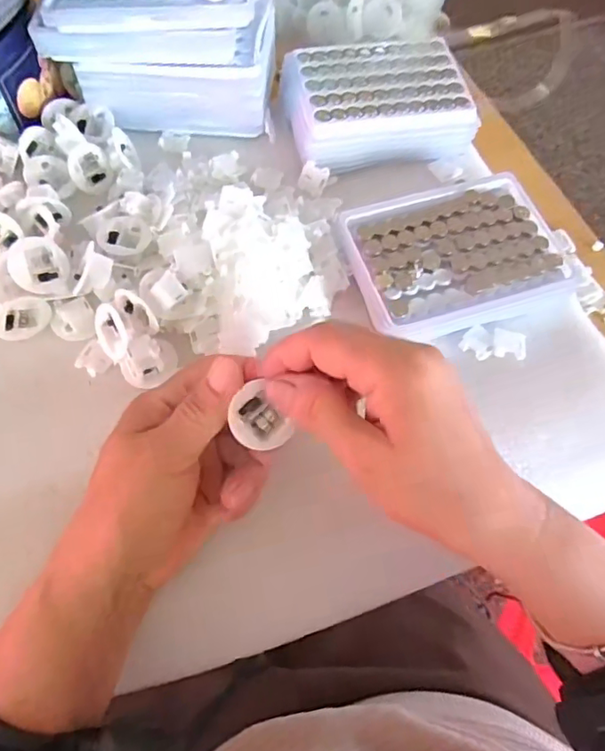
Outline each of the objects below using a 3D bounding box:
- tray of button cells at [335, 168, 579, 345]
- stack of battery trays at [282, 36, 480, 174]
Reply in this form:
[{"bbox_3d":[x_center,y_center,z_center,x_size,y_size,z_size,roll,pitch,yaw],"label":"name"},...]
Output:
[{"bbox_3d":[0.097,-0.081,0.351,0.130,0.016,0.103,-16,68,-10],"label":"tray of button cells"},{"bbox_3d":[0.055,-0.205,0.406,0.130,0.034,0.094,-15,68,-9],"label":"stack of battery trays"}]

